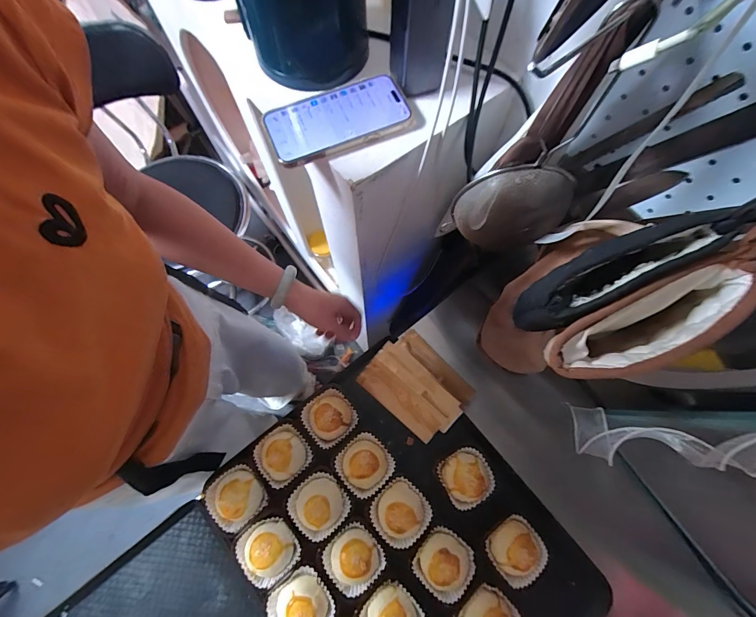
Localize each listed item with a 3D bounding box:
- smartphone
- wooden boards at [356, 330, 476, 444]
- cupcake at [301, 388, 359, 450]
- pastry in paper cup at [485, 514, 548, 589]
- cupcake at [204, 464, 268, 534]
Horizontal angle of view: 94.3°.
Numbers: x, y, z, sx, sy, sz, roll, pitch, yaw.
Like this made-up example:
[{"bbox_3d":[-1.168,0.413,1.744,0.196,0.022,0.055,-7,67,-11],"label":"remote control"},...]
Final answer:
[{"bbox_3d":[-0.045,-0.213,0.397,0.155,0.012,0.075,-22,73,-6],"label":"smartphone"},{"bbox_3d":[0.058,0.113,0.518,0.142,0.020,0.110,41,77,12],"label":"wooden boards"},{"bbox_3d":[-0.068,0.153,0.493,0.067,0.047,0.067,0,72,0],"label":"cupcake"},{"bbox_3d":[0.174,0.305,0.445,0.066,0.047,0.066,0,72,0],"label":"pastry in paper cup"},{"bbox_3d":[-0.185,0.245,0.455,0.074,0.047,0.068,-40,76,-12],"label":"cupcake"}]

